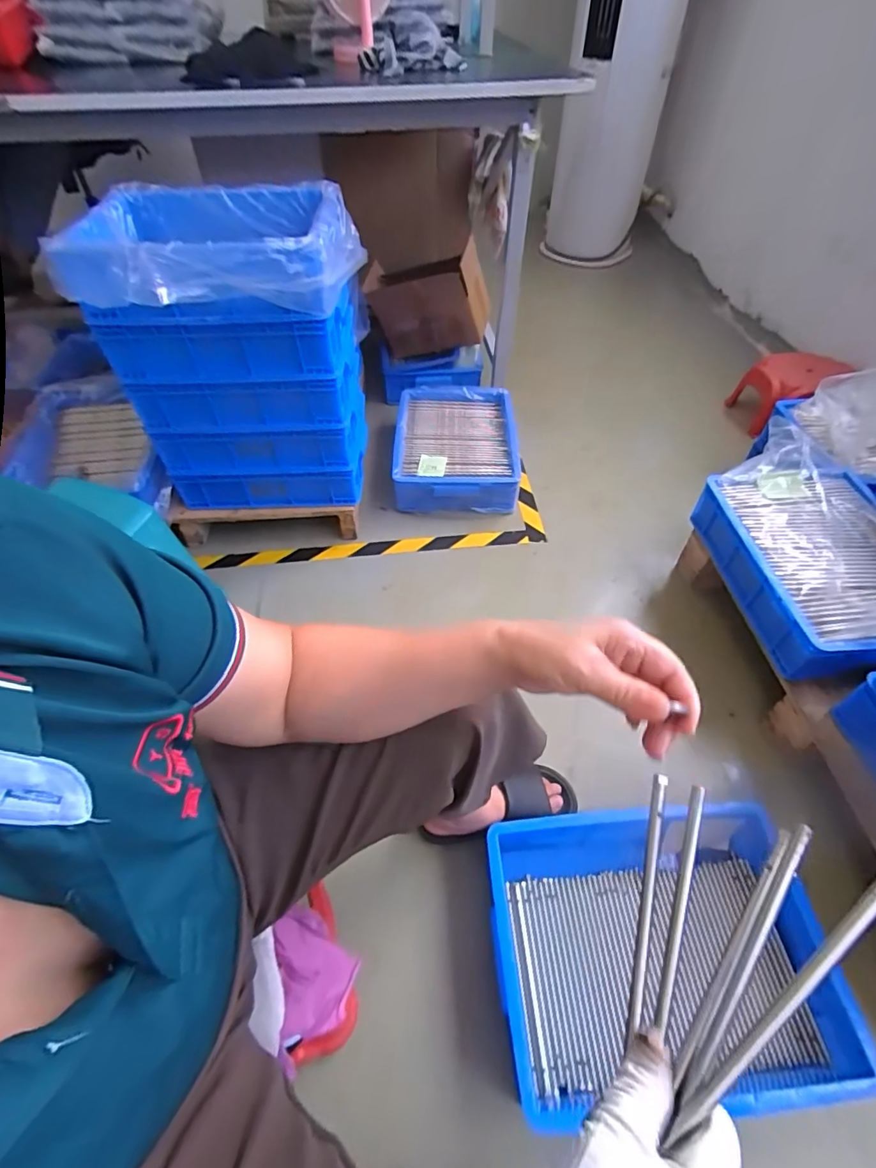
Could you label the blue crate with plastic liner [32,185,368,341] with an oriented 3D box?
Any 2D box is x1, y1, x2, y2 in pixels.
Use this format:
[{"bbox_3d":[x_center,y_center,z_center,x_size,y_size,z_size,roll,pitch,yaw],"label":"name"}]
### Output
[{"bbox_3d":[-0.372,-0.570,0.876,0.453,0.110,0.386,-3,51,-2],"label":"blue crate with plastic liner"}]

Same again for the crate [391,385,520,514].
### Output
[{"bbox_3d":[0.049,-0.371,1.387,0.318,0.120,0.440,1,51,1],"label":"crate"}]

